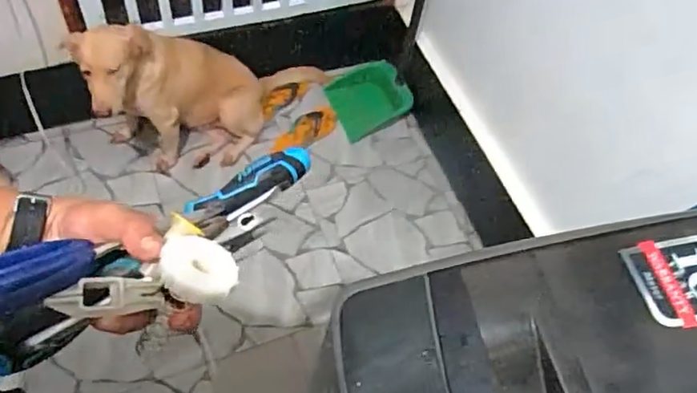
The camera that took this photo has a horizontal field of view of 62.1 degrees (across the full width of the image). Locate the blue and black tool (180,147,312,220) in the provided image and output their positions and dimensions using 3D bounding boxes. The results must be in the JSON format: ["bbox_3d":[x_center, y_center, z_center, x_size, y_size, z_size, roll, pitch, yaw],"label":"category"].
[{"bbox_3d":[-0.079,-0.008,0.480,0.112,0.022,0.030,-29,65,-19],"label":"blue and black tool"}]

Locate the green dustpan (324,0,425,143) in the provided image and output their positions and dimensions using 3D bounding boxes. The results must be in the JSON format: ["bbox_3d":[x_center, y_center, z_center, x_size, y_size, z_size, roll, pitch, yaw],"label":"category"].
[{"bbox_3d":[0.127,-0.473,1.807,0.255,0.183,0.637,31,106,14],"label":"green dustpan"}]

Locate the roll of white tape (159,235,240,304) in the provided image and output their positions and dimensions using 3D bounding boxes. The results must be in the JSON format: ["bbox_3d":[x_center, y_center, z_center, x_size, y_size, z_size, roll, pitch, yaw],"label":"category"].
[{"bbox_3d":[-0.105,0.051,0.411,0.052,0.018,0.052,19,35,-5],"label":"roll of white tape"}]

